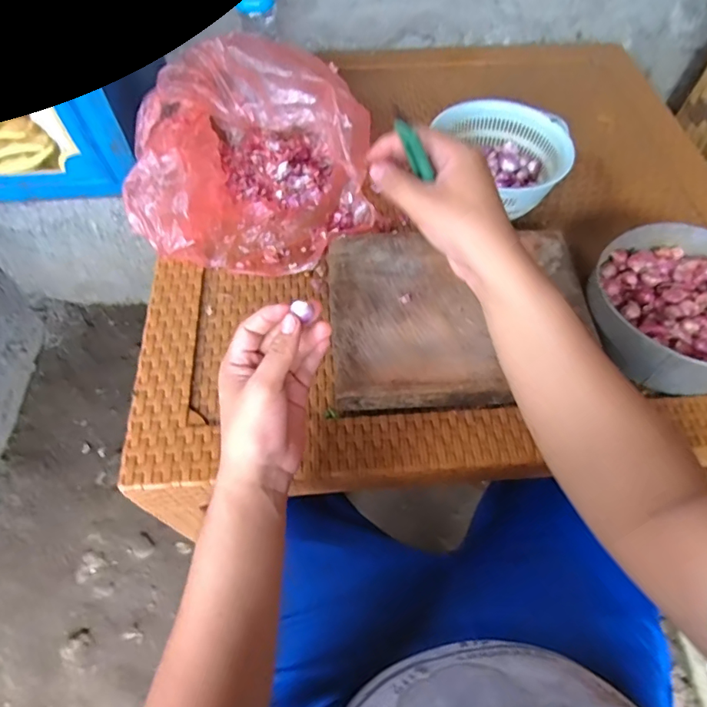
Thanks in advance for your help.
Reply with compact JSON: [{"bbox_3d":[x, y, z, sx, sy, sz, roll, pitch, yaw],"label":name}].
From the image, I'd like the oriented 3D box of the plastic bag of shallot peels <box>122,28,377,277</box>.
[{"bbox_3d":[-0.132,-0.260,0.632,0.298,0.122,0.293,-2,59,-2],"label":"plastic bag of shallot peels"}]

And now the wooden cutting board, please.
[{"bbox_3d":[0.118,-0.050,0.559,0.286,0.038,0.226,-4,59,-3],"label":"wooden cutting board"}]

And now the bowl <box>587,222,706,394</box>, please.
[{"bbox_3d":[0.365,-0.054,0.547,0.191,0.058,0.194,0,59,0],"label":"bowl"}]

